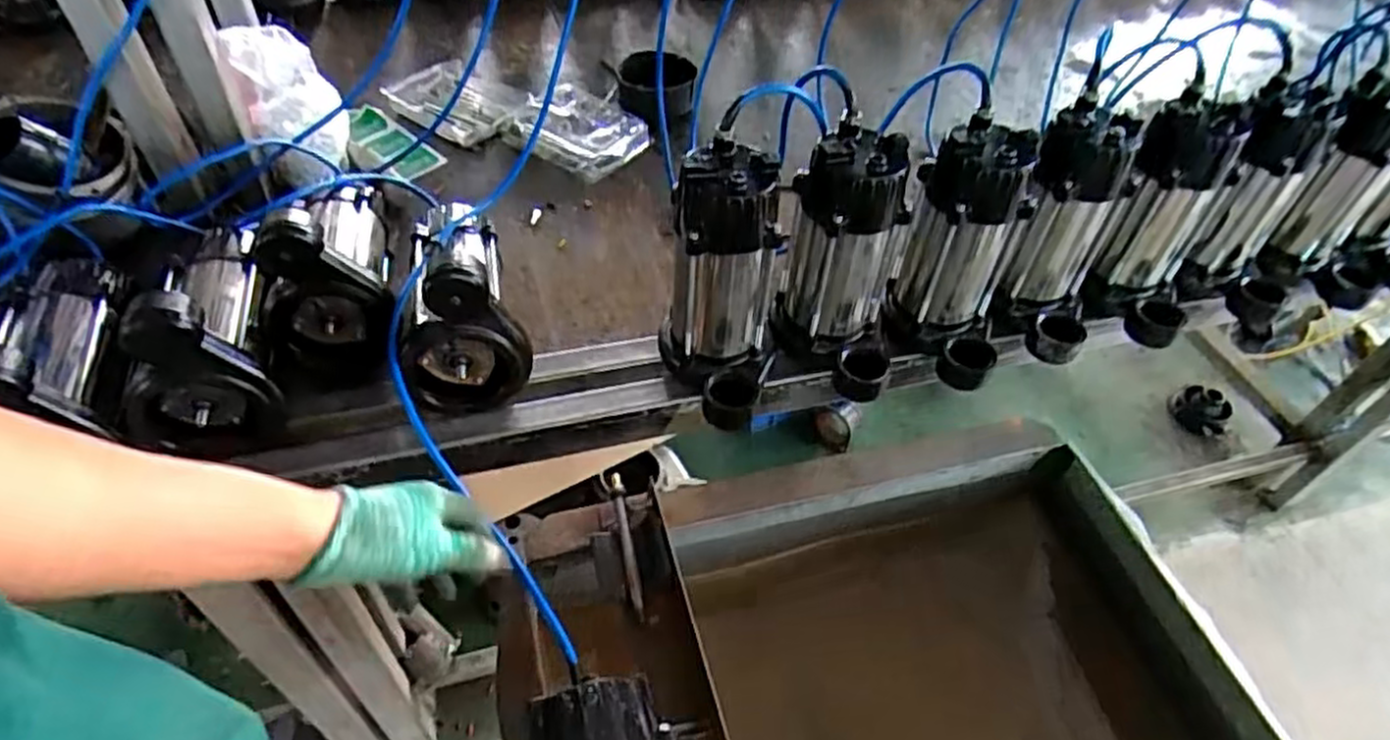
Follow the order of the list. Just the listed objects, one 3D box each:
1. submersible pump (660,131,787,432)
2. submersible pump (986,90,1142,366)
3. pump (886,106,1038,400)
[{"bbox_3d":[0.030,-0.076,0.733,0.106,0.224,0.152,-4,49,-8],"label":"submersible pump"},{"bbox_3d":[0.389,-0.137,0.820,0.115,0.235,0.147,21,51,14],"label":"submersible pump"},{"bbox_3d":[0.275,-0.115,0.791,0.125,0.226,0.137,19,50,12],"label":"pump"}]

